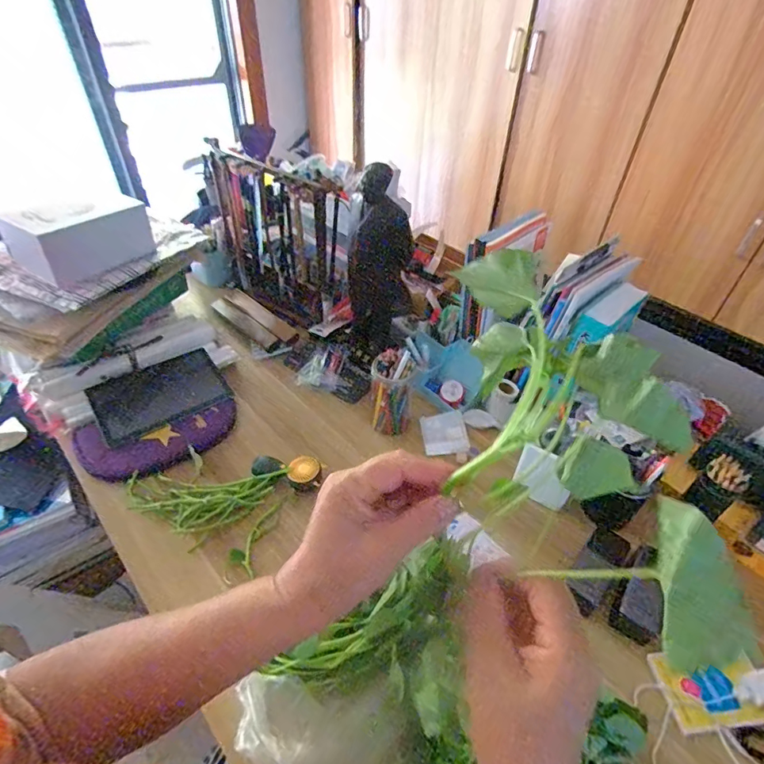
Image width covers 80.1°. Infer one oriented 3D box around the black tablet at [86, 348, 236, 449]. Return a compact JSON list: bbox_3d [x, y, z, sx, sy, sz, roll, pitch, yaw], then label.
[{"bbox_3d":[-0.448,0.023,0.923,0.240,0.016,0.182,-26,50,-27],"label":"black tablet"}]

